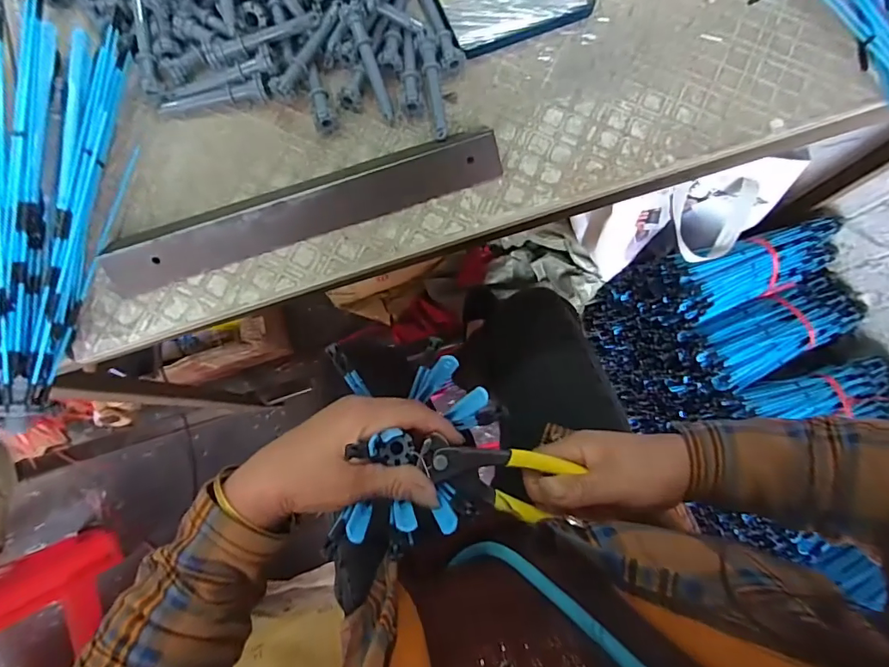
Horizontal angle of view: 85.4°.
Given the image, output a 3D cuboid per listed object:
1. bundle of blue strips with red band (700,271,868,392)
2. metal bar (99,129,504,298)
[{"bbox_3d":[0.552,-0.014,0.775,0.303,0.066,0.112,-22,81,-4],"label":"bundle of blue strips with red band"},{"bbox_3d":[-0.111,-0.105,0.384,0.313,0.026,0.047,-19,81,-4],"label":"metal bar"}]

